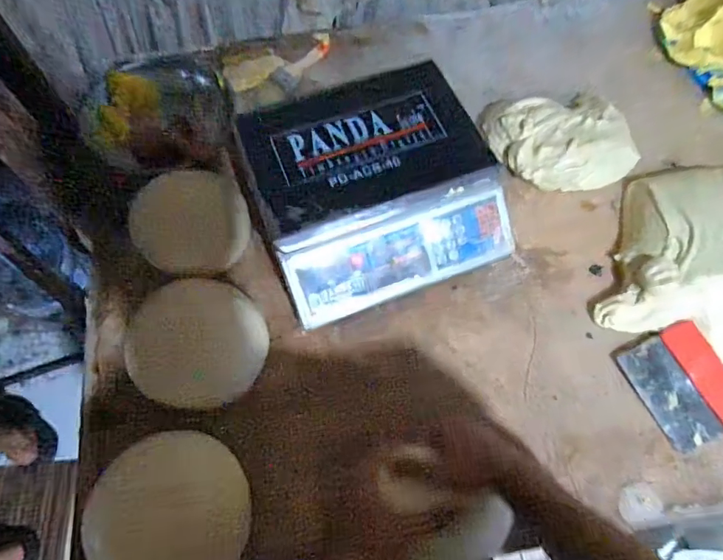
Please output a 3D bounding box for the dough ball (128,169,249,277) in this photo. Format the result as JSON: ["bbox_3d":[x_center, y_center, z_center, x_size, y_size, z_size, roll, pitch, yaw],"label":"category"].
[{"bbox_3d":[-0.239,-0.081,0.665,0.147,0.070,0.142,-1,65,1],"label":"dough ball"}]

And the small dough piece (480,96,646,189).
[{"bbox_3d":[0.320,-0.225,0.748,0.235,0.050,0.165,-2,65,1],"label":"small dough piece"}]

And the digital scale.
[{"bbox_3d":[0.017,-0.139,0.669,0.316,0.092,0.312,-20,66,-8],"label":"digital scale"}]

